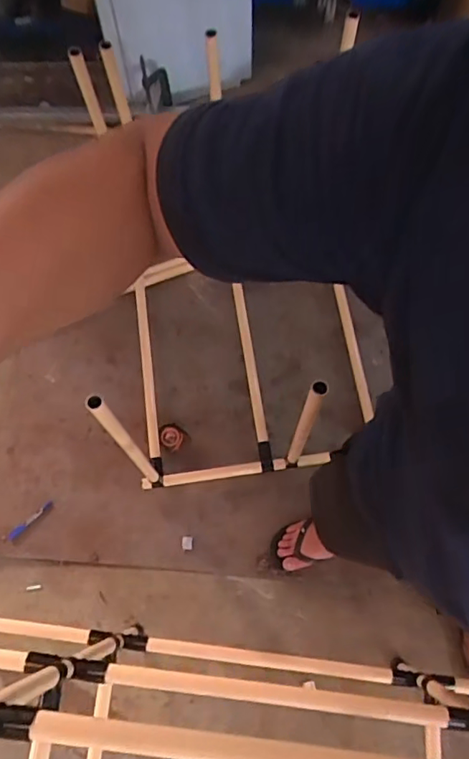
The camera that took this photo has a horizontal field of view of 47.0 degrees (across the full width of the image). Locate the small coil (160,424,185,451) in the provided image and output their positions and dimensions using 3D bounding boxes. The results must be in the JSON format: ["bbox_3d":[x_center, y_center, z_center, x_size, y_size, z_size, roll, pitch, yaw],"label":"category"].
[{"bbox_3d":[-0.171,0.156,1.480,0.065,0.020,0.071,-1,70,2],"label":"small coil"}]

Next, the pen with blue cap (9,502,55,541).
[{"bbox_3d":[-0.540,0.375,1.429,0.141,0.011,0.022,-38,74,-11],"label":"pen with blue cap"}]

